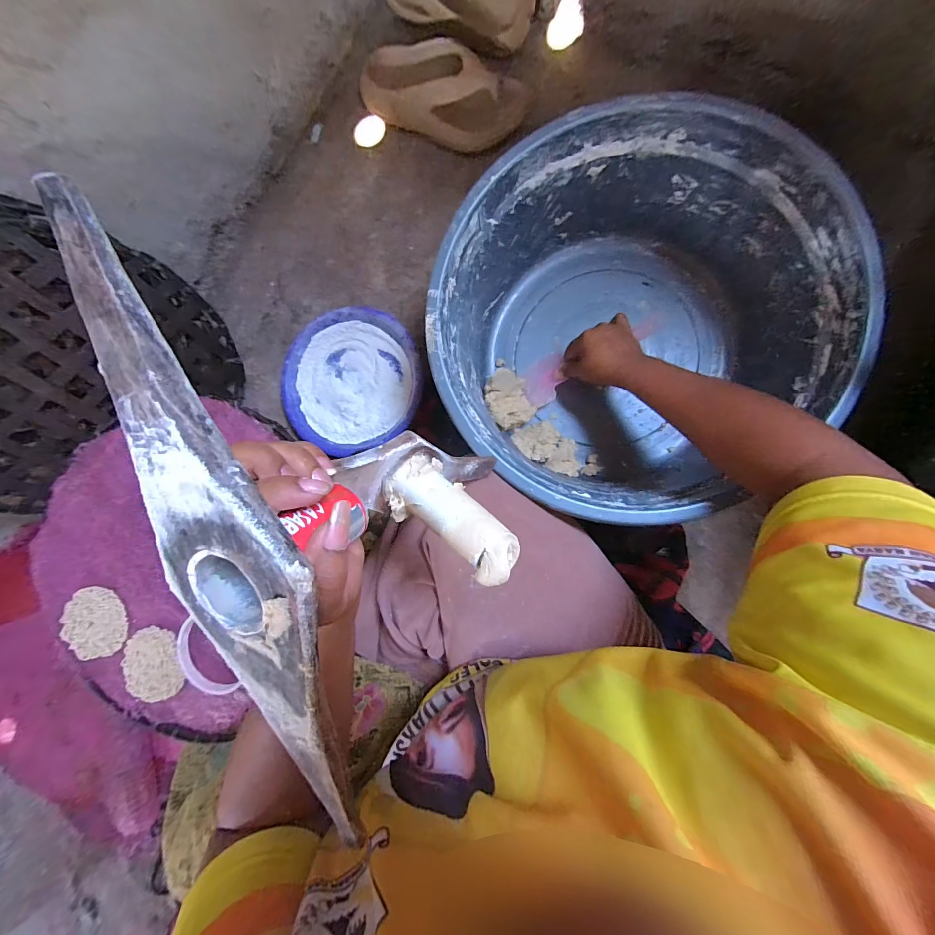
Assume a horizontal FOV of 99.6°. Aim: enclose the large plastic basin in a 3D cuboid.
[{"bbox_3d":[0.173,-0.159,0.473,0.395,0.186,0.382,0,89,10],"label":"large plastic basin"}]

